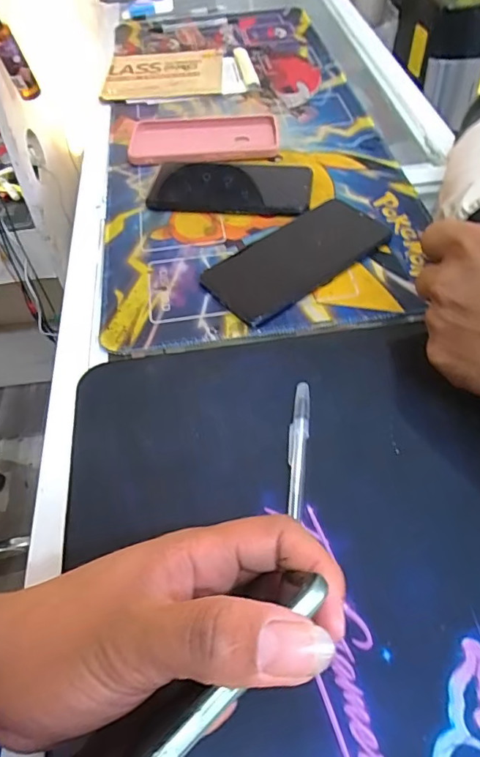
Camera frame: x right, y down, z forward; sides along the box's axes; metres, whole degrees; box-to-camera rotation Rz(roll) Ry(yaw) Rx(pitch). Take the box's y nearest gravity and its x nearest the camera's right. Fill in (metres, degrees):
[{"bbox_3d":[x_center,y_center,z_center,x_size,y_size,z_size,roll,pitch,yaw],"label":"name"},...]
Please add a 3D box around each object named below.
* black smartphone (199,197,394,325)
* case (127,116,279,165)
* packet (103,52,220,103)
[{"bbox_3d":[0.047,-0.105,0.424,0.157,0.015,0.078,-34,58,-20],"label":"black smartphone"},{"bbox_3d":[-0.040,-0.266,0.546,0.160,0.010,0.092,-2,53,3],"label":"case"},{"bbox_3d":[-0.101,-0.404,0.658,0.153,0.009,0.131,-6,53,0],"label":"packet"}]

